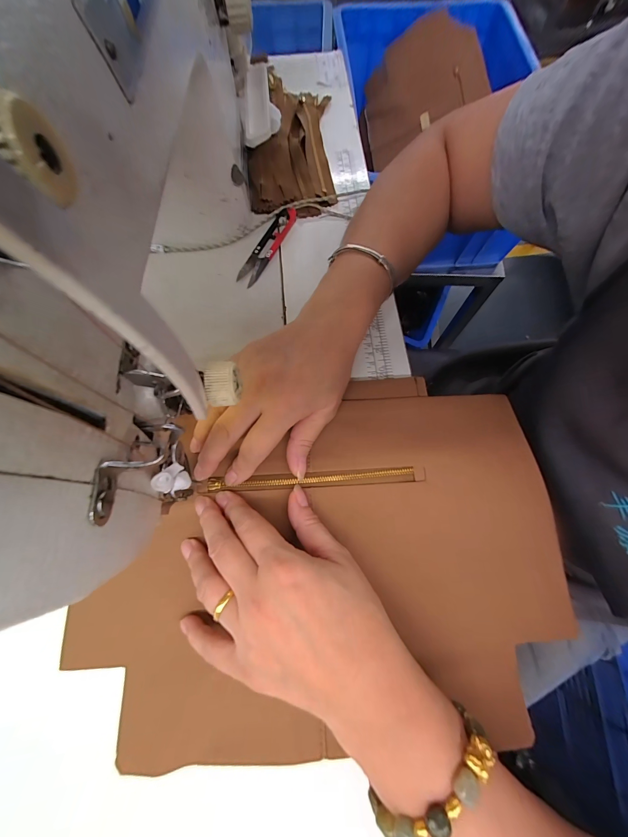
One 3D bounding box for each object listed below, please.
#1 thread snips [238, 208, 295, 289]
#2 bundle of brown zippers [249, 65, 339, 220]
[{"bbox_3d":[-0.049,-0.186,0.311,0.023,0.008,0.104,28,74,10],"label":"thread snips"},{"bbox_3d":[-0.028,-0.341,0.354,0.096,0.031,0.220,-2,72,0],"label":"bundle of brown zippers"}]

